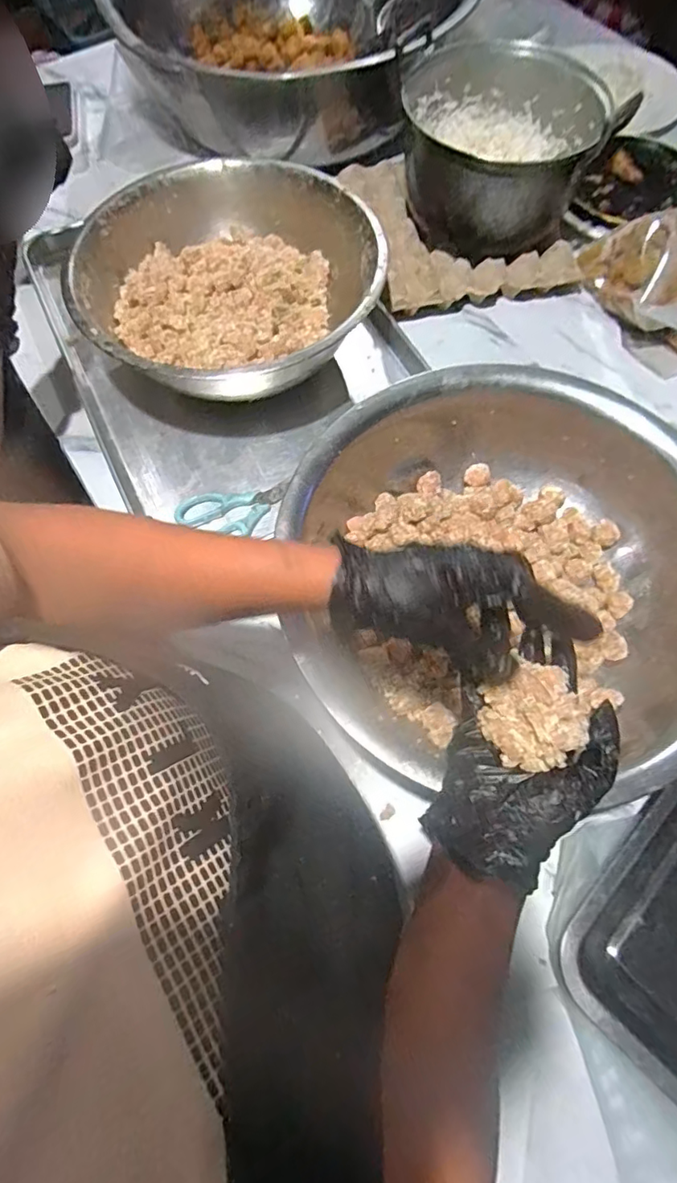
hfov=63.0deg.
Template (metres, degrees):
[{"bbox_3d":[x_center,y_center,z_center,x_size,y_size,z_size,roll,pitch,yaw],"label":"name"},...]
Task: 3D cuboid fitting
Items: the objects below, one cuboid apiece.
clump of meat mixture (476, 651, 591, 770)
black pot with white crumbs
[{"bbox_3d":[0.130,0.083,0.371,0.060,0.031,0.064,29,72,11],"label":"clump of meat mixture"},{"bbox_3d":[0.206,-0.559,0.714,0.226,0.142,0.229,0,69,0],"label":"black pot with white crumbs"}]

